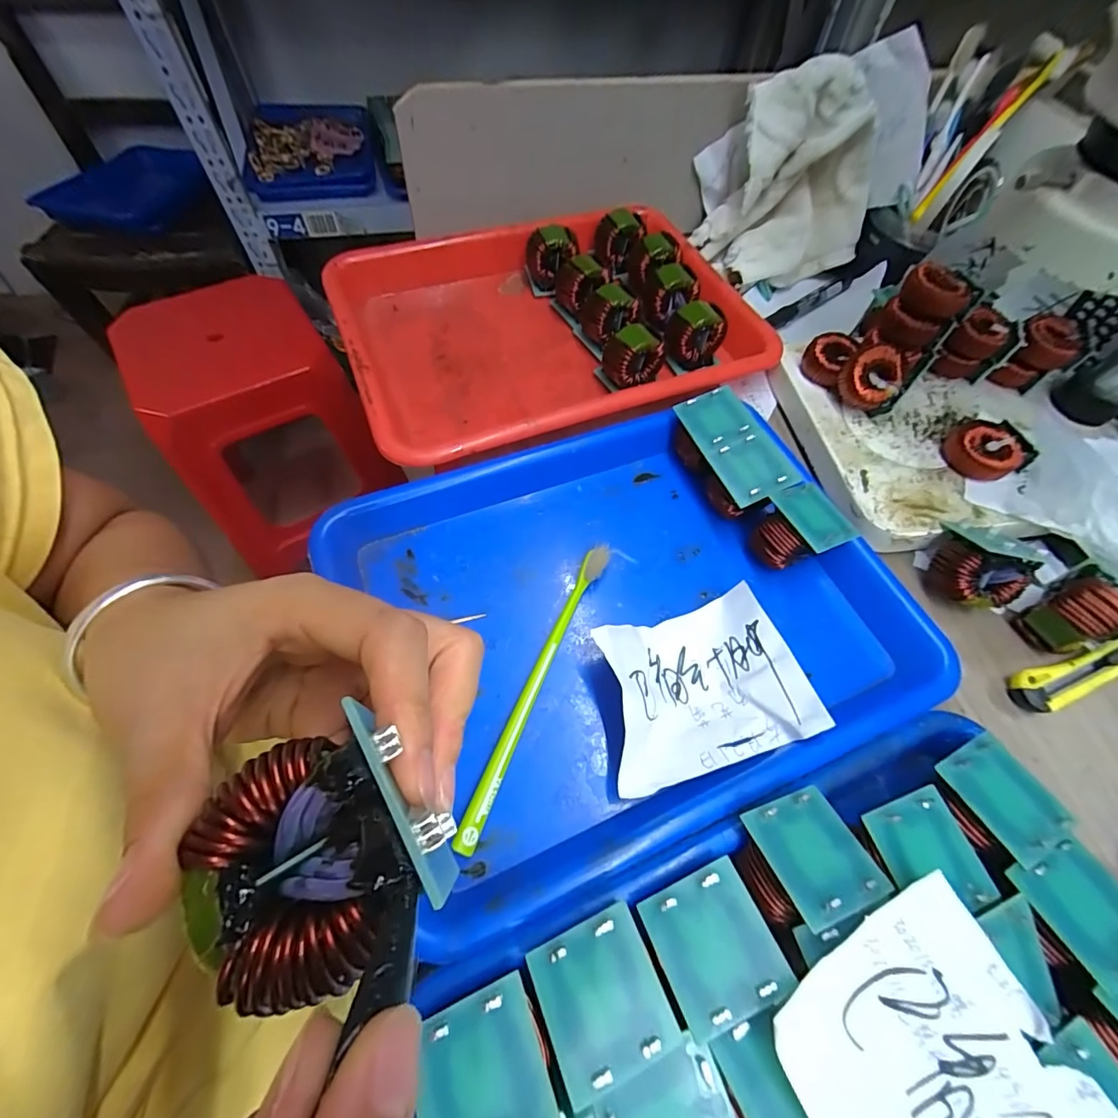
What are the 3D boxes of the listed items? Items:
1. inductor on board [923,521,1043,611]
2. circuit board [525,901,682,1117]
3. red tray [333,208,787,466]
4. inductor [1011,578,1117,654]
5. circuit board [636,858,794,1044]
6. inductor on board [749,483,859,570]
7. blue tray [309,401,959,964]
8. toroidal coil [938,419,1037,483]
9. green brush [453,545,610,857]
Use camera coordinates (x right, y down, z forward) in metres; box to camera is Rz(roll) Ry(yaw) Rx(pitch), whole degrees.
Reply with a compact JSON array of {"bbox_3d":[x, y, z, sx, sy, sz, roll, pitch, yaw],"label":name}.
[{"bbox_3d":[0.275,0.001,0.317,0.041,0.058,0.057,8,36,-3],"label":"inductor on board"},{"bbox_3d":[0.016,0.166,0.180,0.044,0.005,0.045,-22,55,-10],"label":"circuit board"},{"bbox_3d":[-0.009,-0.207,0.415,0.336,0.041,0.258,-18,64,-12],"label":"red tray"},{"bbox_3d":[0.320,0.037,0.297,0.036,0.046,0.034,1,62,-2],"label":"inductor"},{"bbox_3d":[0.062,0.154,0.190,0.044,0.004,0.046,-27,55,-2],"label":"circuit board"},{"bbox_3d":[0.159,-0.017,0.320,0.050,0.046,0.048,-26,66,-16],"label":"inductor on board"},{"bbox_3d":[0.055,0.022,0.304,0.309,0.036,0.258,-20,64,-13],"label":"blue tray"},{"bbox_3d":[0.309,-0.079,0.346,0.044,0.022,0.046,1,62,-2],"label":"toroidal coil"},{"bbox_3d":[-0.011,0.070,0.279,0.013,0.015,0.186,23,63,9],"label":"green brush"}]

